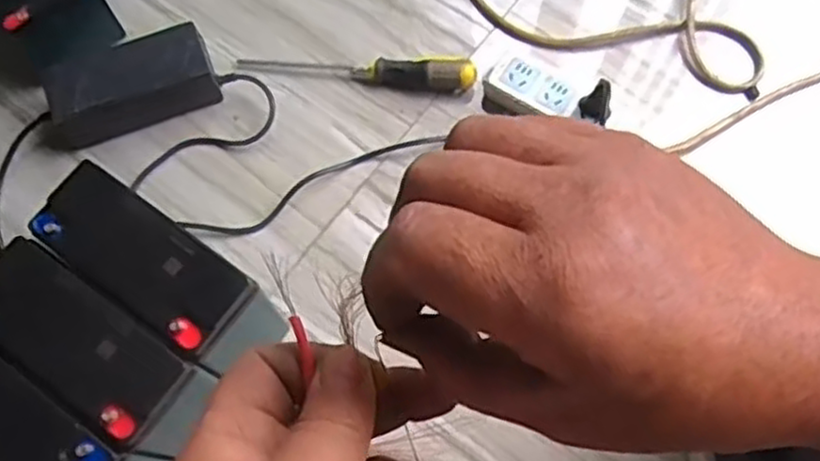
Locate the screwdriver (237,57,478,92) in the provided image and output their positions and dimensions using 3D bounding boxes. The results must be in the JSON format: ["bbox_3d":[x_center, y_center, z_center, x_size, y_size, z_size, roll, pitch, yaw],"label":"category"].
[{"bbox_3d":[-0.058,-0.175,0.801,0.252,0.031,0.027,6,70,4],"label":"screwdriver"}]

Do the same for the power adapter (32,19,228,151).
[{"bbox_3d":[-0.291,-0.148,0.784,0.175,0.059,0.078,-20,70,-5],"label":"power adapter"}]

